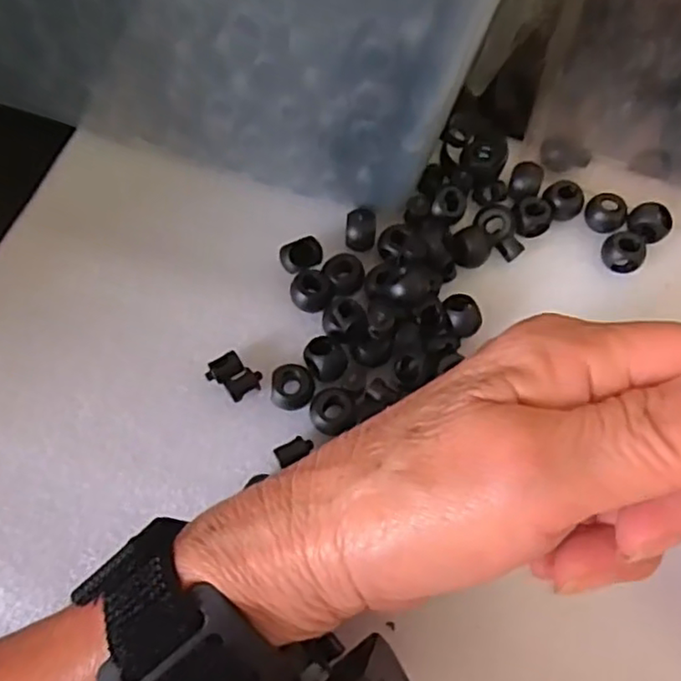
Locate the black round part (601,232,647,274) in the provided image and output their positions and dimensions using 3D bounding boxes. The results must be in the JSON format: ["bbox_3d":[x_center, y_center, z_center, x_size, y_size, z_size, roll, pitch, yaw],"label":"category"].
[{"bbox_3d":[0.134,-0.041,0.308,0.016,0.013,0.019,-41,74,-16],"label":"black round part"}]

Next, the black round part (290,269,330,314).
[{"bbox_3d":[-0.014,-0.023,0.297,0.018,0.008,0.018,0,68,-1],"label":"black round part"}]

